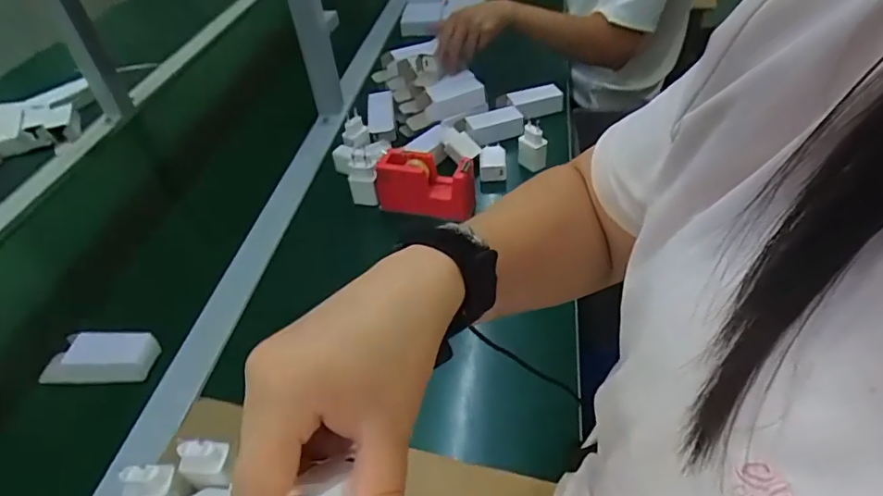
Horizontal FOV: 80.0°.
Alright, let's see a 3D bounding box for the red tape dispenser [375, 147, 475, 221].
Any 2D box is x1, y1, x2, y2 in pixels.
[{"bbox_3d":[-0.025,-0.088,0.743,0.138,0.079,0.069,-1,45,5],"label":"red tape dispenser"}]

